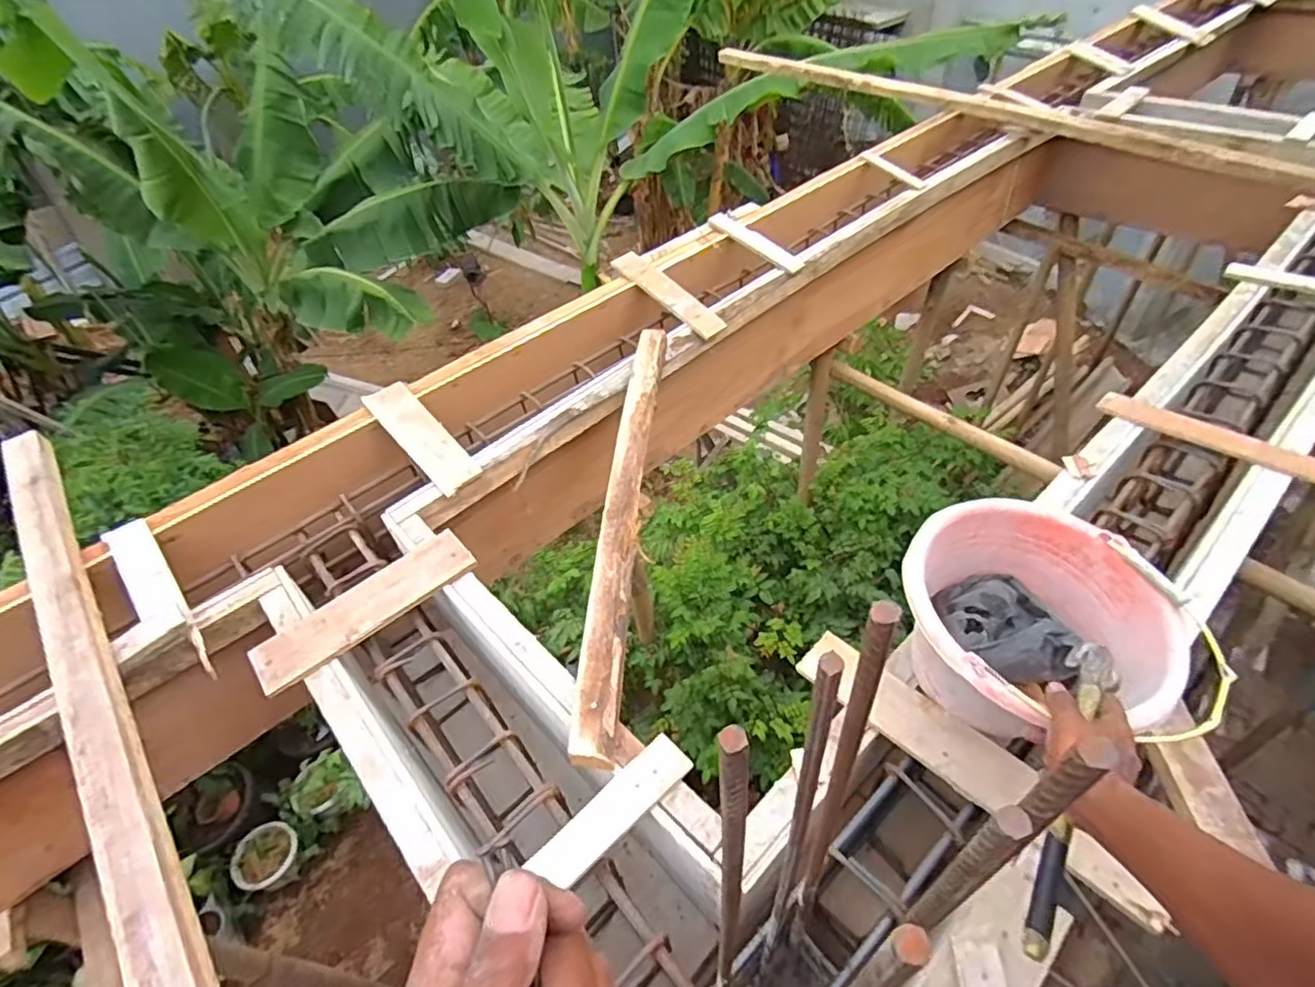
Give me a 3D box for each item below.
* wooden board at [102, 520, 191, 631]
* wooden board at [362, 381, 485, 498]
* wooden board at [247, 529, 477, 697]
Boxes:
[{"bbox_3d":[-0.844,0.134,1.052,0.065,0.032,0.251,-34,65,-24],"label":"wooden board"},{"bbox_3d":[-0.461,-0.116,1.245,0.088,0.023,0.290,-37,69,-25],"label":"wooden board"},{"bbox_3d":[-0.455,0.177,1.002,0.339,0.017,0.102,-35,53,-24],"label":"wooden board"}]

